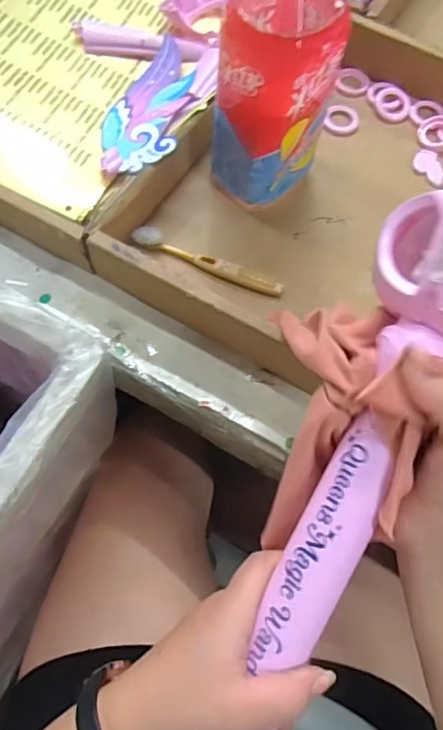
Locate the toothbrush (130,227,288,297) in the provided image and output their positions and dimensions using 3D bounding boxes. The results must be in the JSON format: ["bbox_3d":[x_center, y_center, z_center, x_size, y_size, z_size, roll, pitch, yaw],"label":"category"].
[{"bbox_3d":[-0.013,-0.089,0.475,0.137,0.018,0.020,23,68,7],"label":"toothbrush"}]

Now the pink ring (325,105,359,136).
[{"bbox_3d":[0.123,-0.250,0.549,0.034,0.005,0.041,19,68,5],"label":"pink ring"}]

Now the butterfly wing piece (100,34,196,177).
[{"bbox_3d":[-0.064,-0.235,0.488,0.069,0.010,0.163,15,67,3],"label":"butterfly wing piece"}]

